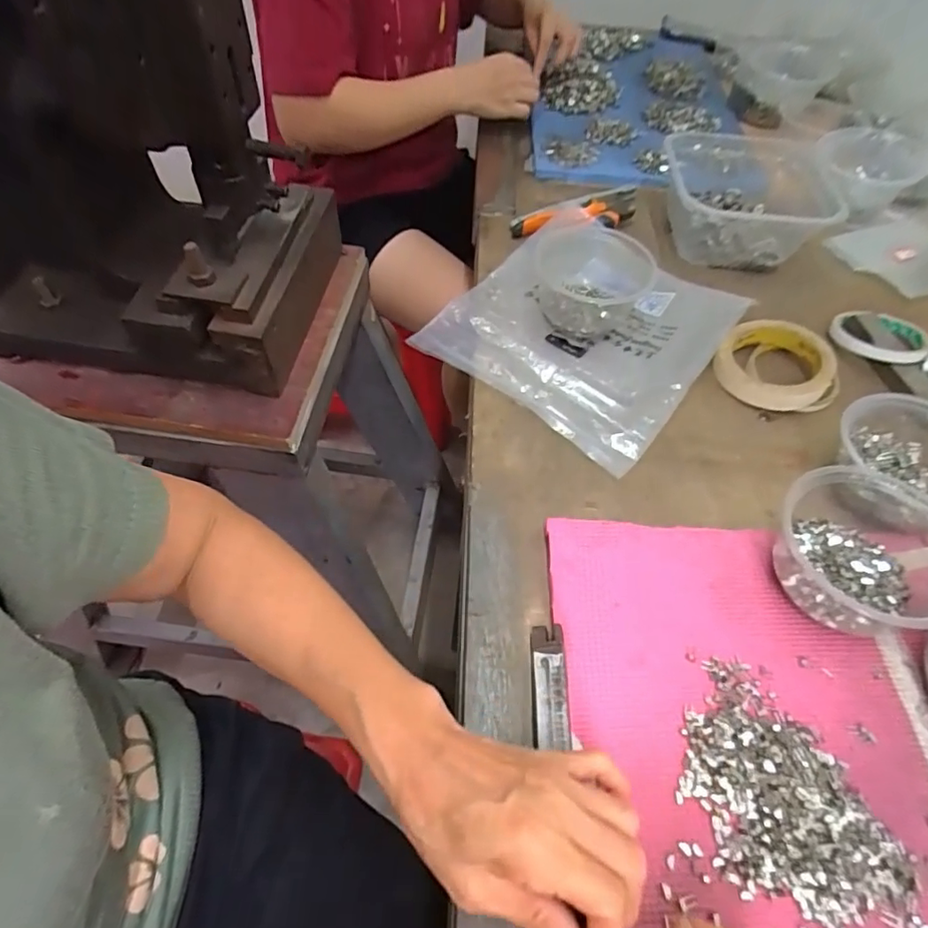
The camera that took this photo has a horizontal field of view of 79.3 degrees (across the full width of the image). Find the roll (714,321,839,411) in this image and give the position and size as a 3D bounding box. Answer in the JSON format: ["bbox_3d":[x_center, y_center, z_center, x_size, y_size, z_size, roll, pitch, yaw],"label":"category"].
[{"bbox_3d":[0.289,-0.095,0.519,0.094,0.025,0.097,1,55,-1],"label":"roll"}]

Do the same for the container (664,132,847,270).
[{"bbox_3d":[0.310,-0.315,0.652,0.153,0.058,0.194,4,55,1],"label":"container"}]

